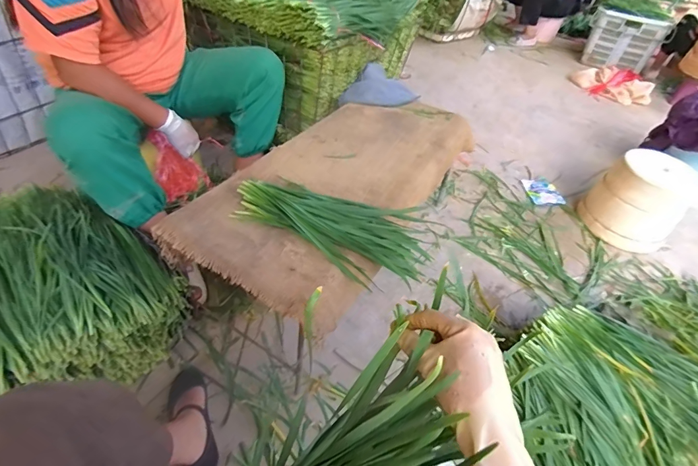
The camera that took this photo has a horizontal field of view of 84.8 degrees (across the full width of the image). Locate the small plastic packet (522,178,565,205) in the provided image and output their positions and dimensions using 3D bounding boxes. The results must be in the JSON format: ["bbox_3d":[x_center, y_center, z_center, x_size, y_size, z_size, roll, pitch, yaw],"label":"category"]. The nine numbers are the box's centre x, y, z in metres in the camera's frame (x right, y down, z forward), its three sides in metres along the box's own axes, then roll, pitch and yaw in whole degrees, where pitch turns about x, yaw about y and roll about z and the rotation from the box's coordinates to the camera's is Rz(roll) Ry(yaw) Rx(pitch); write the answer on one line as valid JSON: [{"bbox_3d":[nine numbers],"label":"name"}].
[{"bbox_3d":[0.796,-0.177,1.580,0.116,0.026,0.171,3,44,-3],"label":"small plastic packet"}]

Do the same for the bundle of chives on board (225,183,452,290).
[{"bbox_3d":[-0.030,-0.020,0.792,0.387,0.073,0.170,23,46,17],"label":"bundle of chives on board"}]

